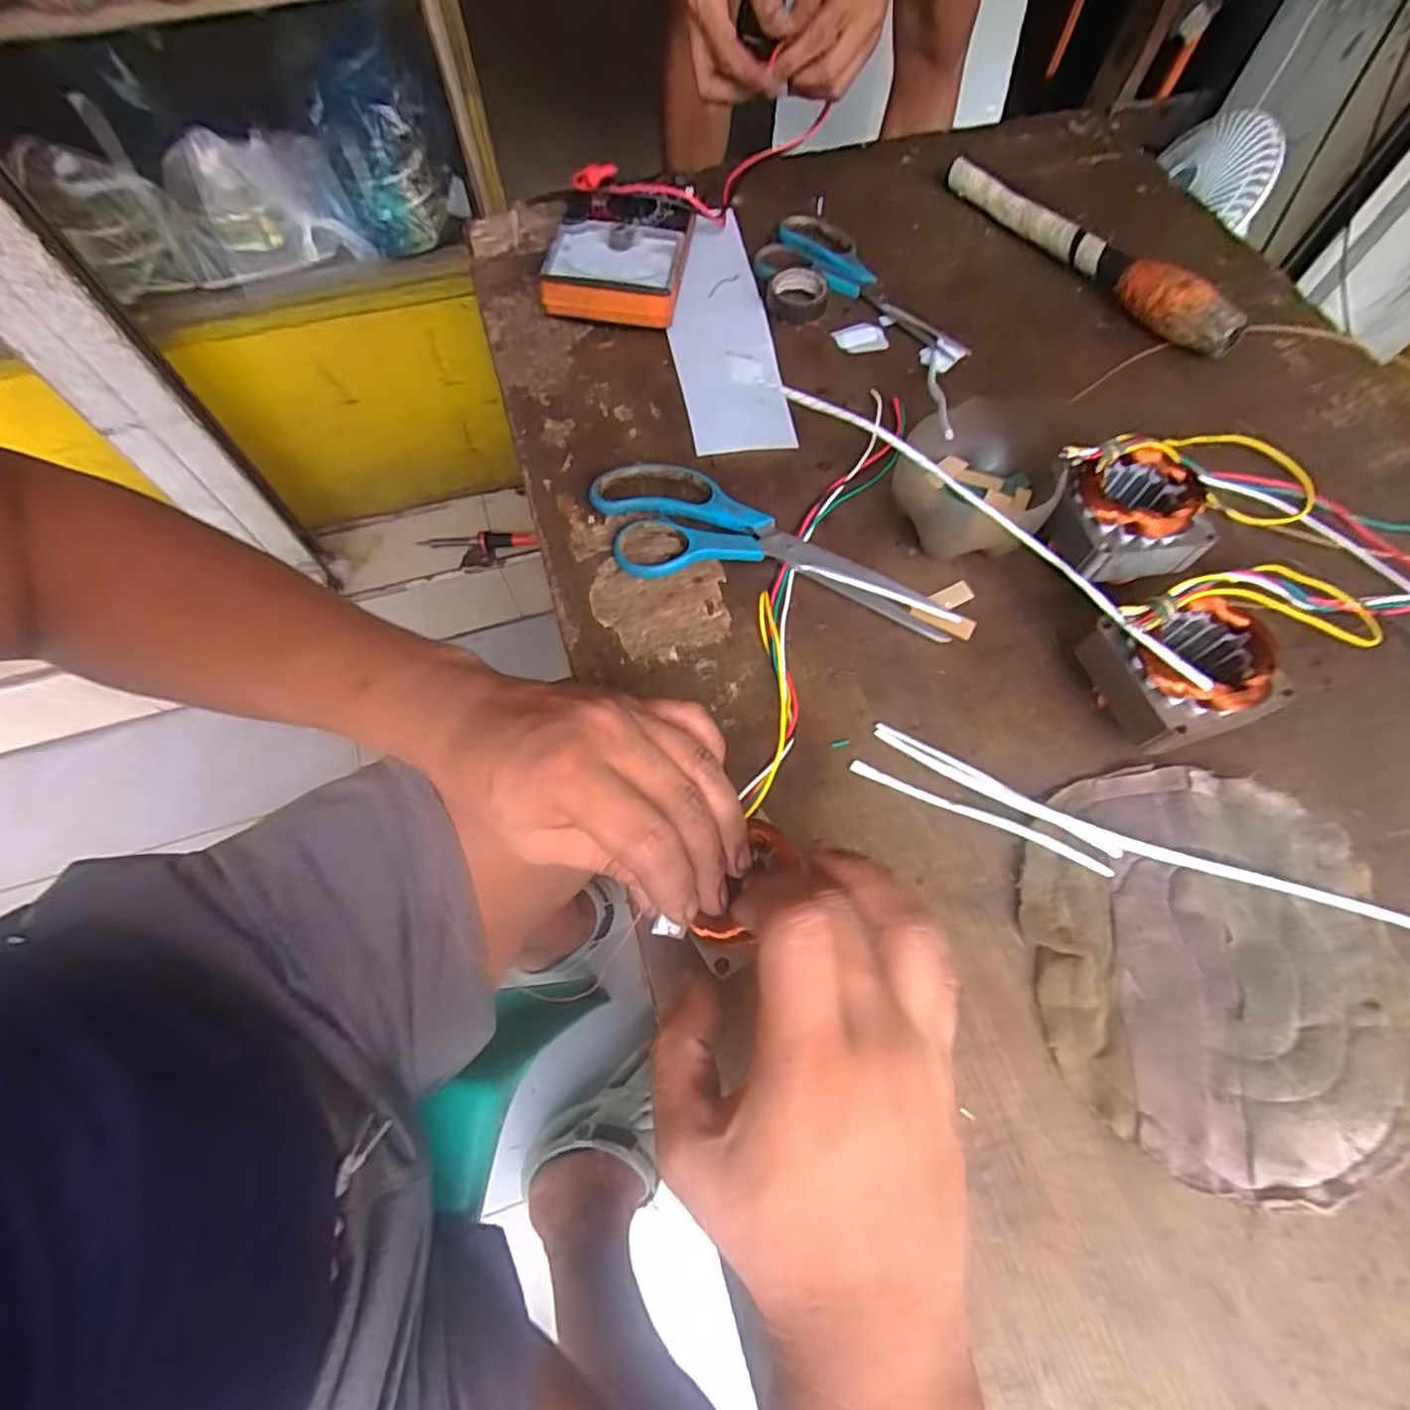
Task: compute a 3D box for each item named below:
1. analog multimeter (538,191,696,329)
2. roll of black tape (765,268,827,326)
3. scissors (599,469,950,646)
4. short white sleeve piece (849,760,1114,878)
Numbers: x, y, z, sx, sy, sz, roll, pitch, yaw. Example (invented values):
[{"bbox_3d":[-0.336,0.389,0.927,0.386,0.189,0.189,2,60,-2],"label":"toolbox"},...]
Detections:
[{"bbox_3d":[-0.065,-0.353,0.493,0.100,0.040,0.130,8,65,3],"label":"analog multimeter"},{"bbox_3d":[0.073,-0.323,0.496,0.046,0.016,0.044,8,65,3],"label":"roll of black tape"},{"bbox_3d":[0.036,-0.096,0.391,0.225,0.016,0.075,17,66,7],"label":"scissors"},{"bbox_3d":[0.140,0.056,0.324,0.131,0.008,0.008,24,67,10],"label":"short white sleeve piece"}]

